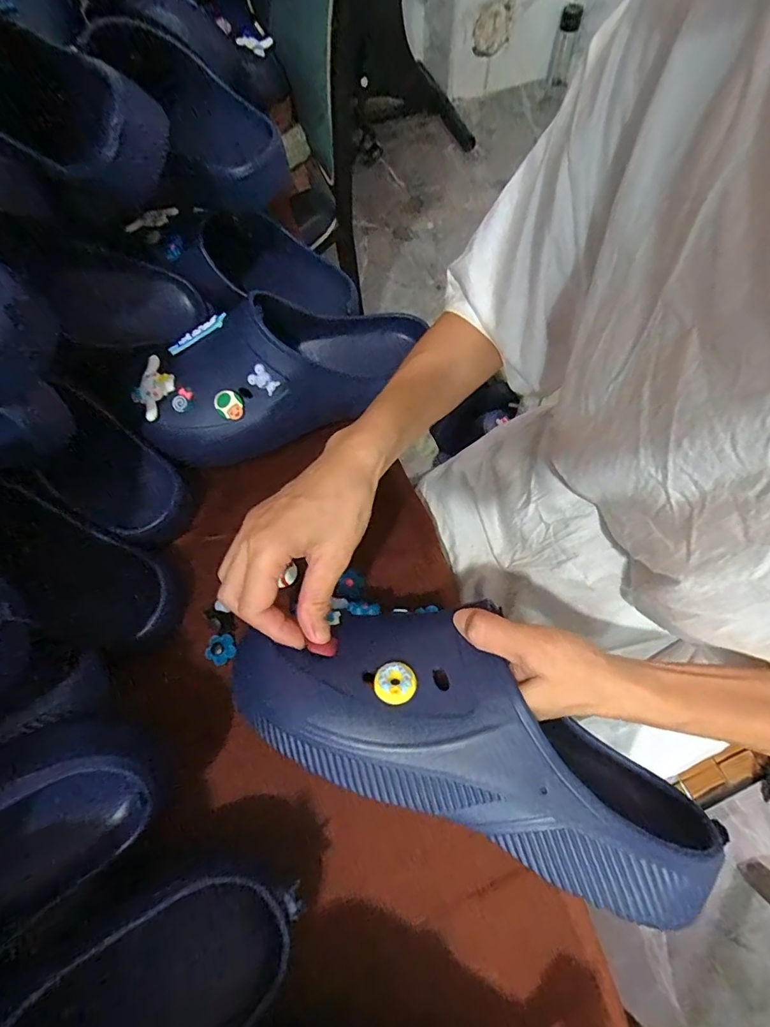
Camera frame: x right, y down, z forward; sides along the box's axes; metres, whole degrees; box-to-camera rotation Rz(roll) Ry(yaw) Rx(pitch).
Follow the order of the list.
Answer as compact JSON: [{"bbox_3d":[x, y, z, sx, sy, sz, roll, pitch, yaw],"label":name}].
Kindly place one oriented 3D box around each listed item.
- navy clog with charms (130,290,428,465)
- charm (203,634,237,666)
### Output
[{"bbox_3d":[-0.095,-0.142,0.437,0.281,0.097,0.112,-18,68,-5],"label":"navy clog with charms"},{"bbox_3d":[-0.140,0.115,0.400,0.025,0.010,0.025,3,73,-12],"label":"charm"}]

